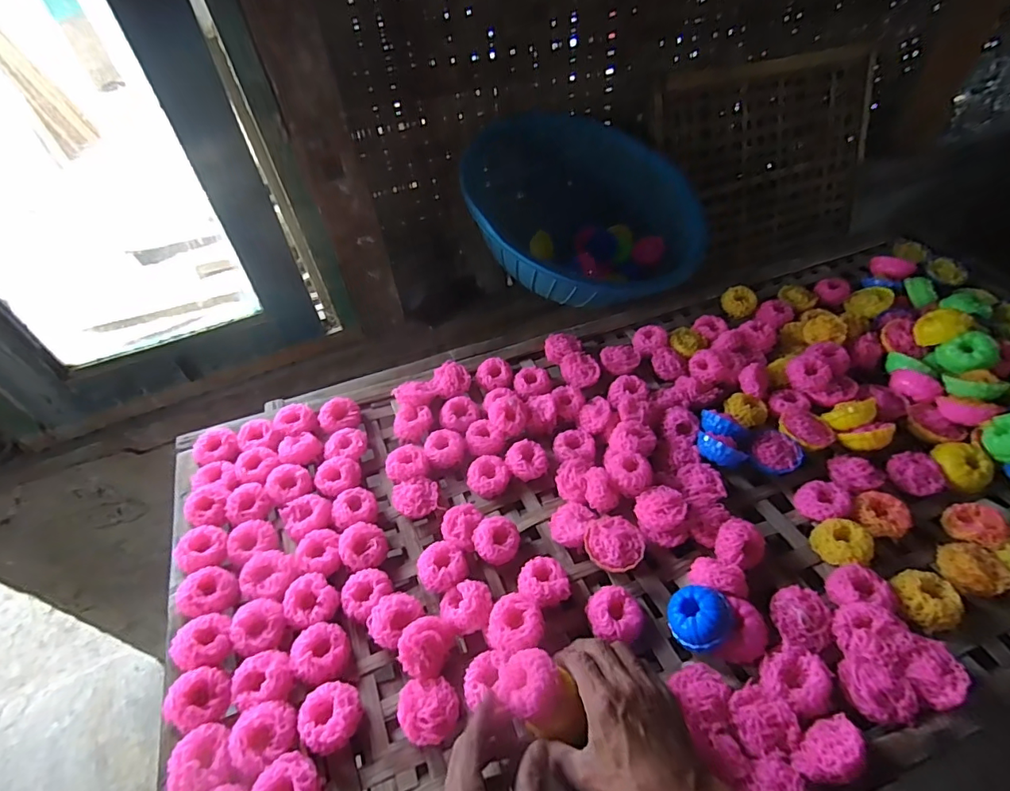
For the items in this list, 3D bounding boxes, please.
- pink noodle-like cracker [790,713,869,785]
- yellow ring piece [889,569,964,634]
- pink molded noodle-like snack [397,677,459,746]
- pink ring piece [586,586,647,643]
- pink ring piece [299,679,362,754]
[{"bbox_3d":[0.254,0.279,0.381,0.054,0.036,0.035,-22,49,-15],"label":"pink noodle-like cracker"},{"bbox_3d":[0.398,0.192,0.461,0.047,0.023,0.053,-9,47,-4],"label":"yellow ring piece"},{"bbox_3d":[-0.069,0.287,0.445,0.051,0.025,0.050,-2,47,3],"label":"pink molded noodle-like snack"},{"bbox_3d":[0.112,0.220,0.488,0.053,0.027,0.052,-2,47,3],"label":"pink ring piece"},{"bbox_3d":[-0.157,0.290,0.443,0.052,0.032,0.052,-2,47,3],"label":"pink ring piece"}]

